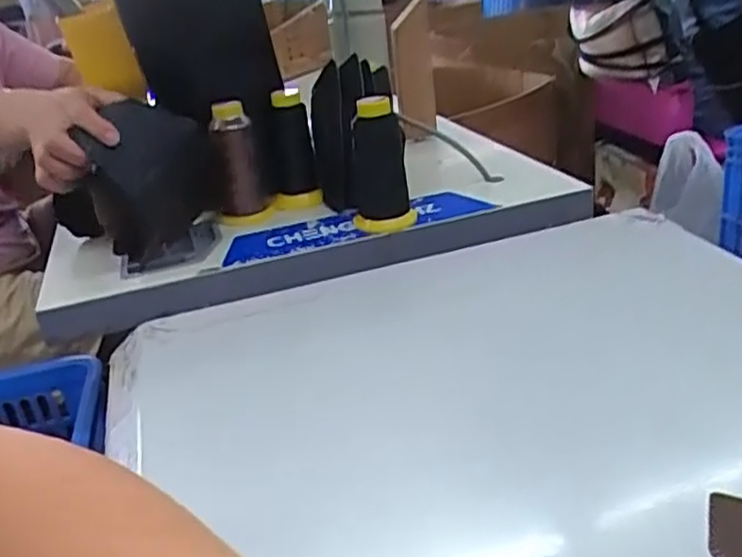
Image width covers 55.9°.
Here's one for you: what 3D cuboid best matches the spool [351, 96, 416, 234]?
[{"bbox_3d":[0.007,-0.113,0.689,0.062,0.123,0.057,-9,26,-4],"label":"spool"}]

